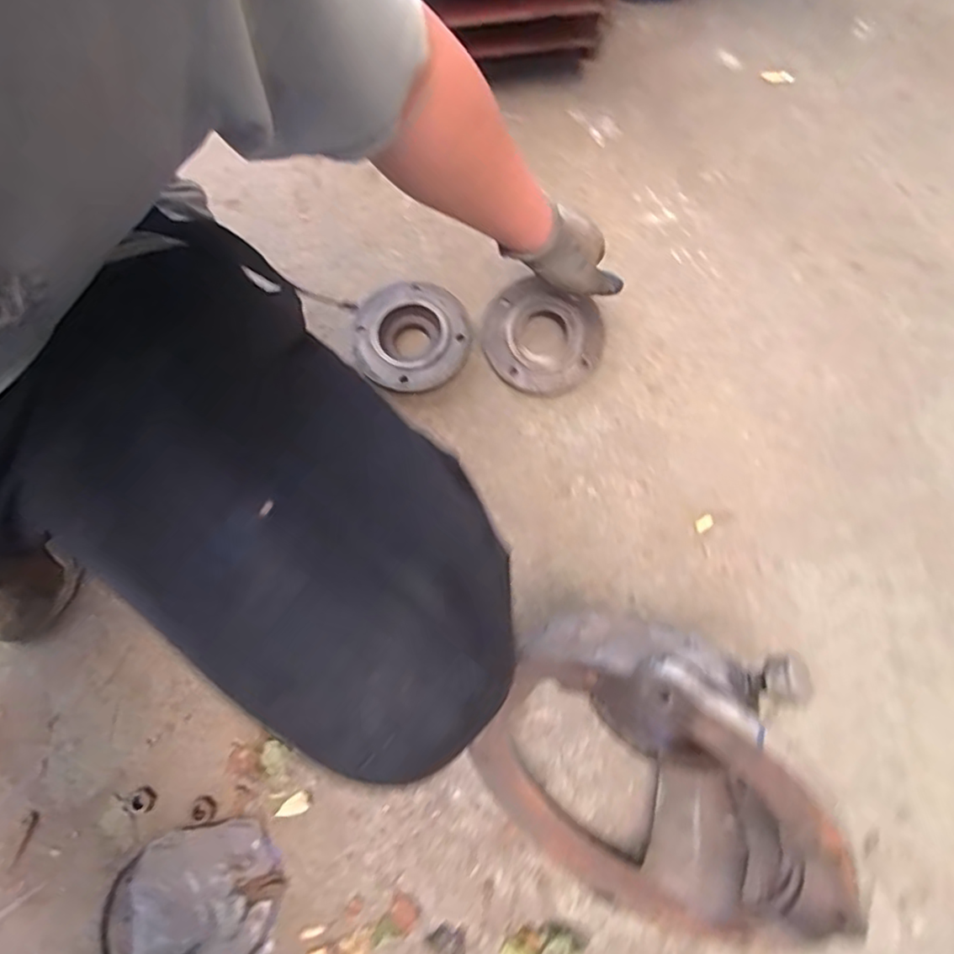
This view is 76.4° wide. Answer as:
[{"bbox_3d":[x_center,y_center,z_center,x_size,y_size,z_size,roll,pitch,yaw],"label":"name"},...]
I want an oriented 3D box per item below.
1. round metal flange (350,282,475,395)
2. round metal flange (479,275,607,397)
[{"bbox_3d":[-0.086,-0.185,0.790,0.155,0.040,0.147,0,74,0],"label":"round metal flange"},{"bbox_3d":[0.081,-0.176,0.780,0.154,0.045,0.132,19,75,6],"label":"round metal flange"}]

